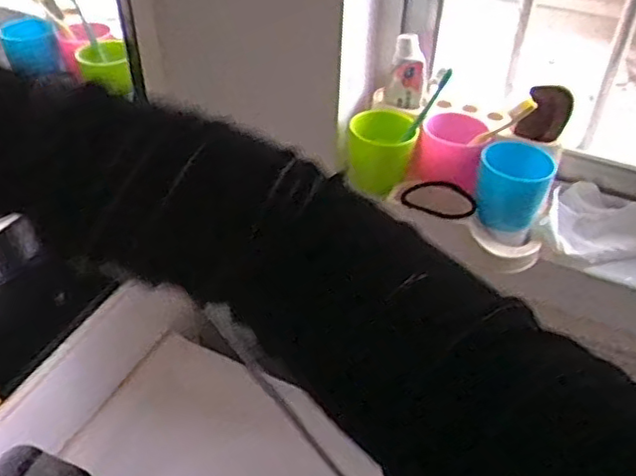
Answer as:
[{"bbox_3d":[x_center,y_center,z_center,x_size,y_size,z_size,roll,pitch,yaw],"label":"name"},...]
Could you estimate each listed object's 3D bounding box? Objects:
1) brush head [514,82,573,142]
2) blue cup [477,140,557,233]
[{"bbox_3d":[0.241,-0.130,0.675,0.047,0.074,0.020,13,57,7],"label":"brush head"},{"bbox_3d":[0.209,-0.056,0.685,0.070,0.075,0.070,1,41,-1],"label":"blue cup"}]

